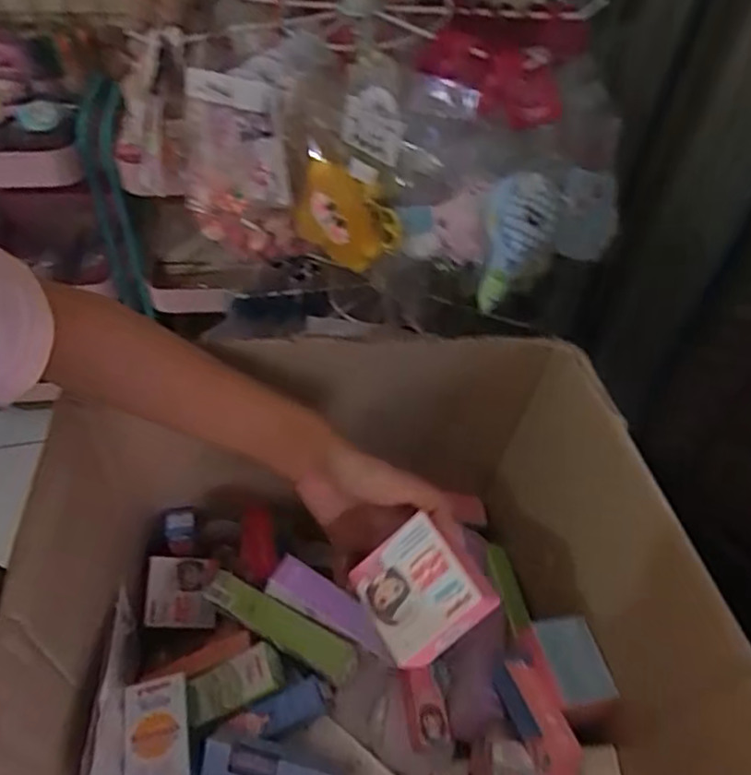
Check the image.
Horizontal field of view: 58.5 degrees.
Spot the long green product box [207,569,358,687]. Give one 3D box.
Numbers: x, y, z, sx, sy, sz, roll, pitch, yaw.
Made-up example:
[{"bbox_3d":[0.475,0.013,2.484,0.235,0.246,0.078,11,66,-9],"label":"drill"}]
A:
[{"bbox_3d":[-0.073,0.180,0.508,0.127,0.031,0.027,25,53,17],"label":"long green product box"}]

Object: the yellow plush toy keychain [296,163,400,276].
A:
[{"bbox_3d":[-0.022,-0.126,0.505,0.084,0.064,0.024,35,57,23],"label":"yellow plush toy keychain"}]

